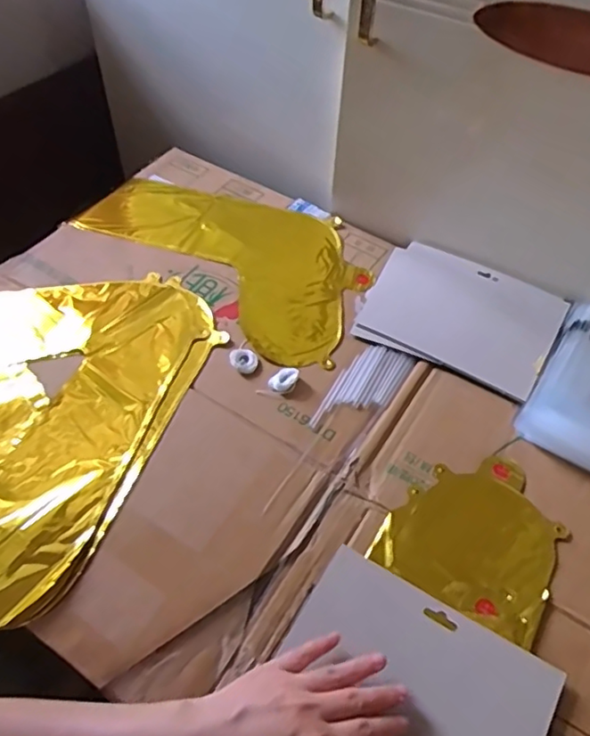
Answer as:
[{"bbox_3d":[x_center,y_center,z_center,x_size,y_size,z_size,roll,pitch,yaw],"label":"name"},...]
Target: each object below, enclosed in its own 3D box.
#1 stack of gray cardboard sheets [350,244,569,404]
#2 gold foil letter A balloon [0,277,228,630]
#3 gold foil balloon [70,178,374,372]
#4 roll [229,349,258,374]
[{"bbox_3d":[0.192,-0.064,0.700,0.207,0.008,0.176,24,55,15],"label":"stack of gray cardboard sheets"},{"bbox_3d":[-0.240,0.021,0.603,0.341,0.009,0.383,-28,59,-22],"label":"gold foil letter A balloon"},{"bbox_3d":[-0.071,-0.155,0.763,0.394,0.014,0.208,36,59,23],"label":"gold foil balloon"},{"bbox_3d":[-0.053,-0.008,0.639,0.031,0.006,0.028,29,57,19],"label":"roll"}]

